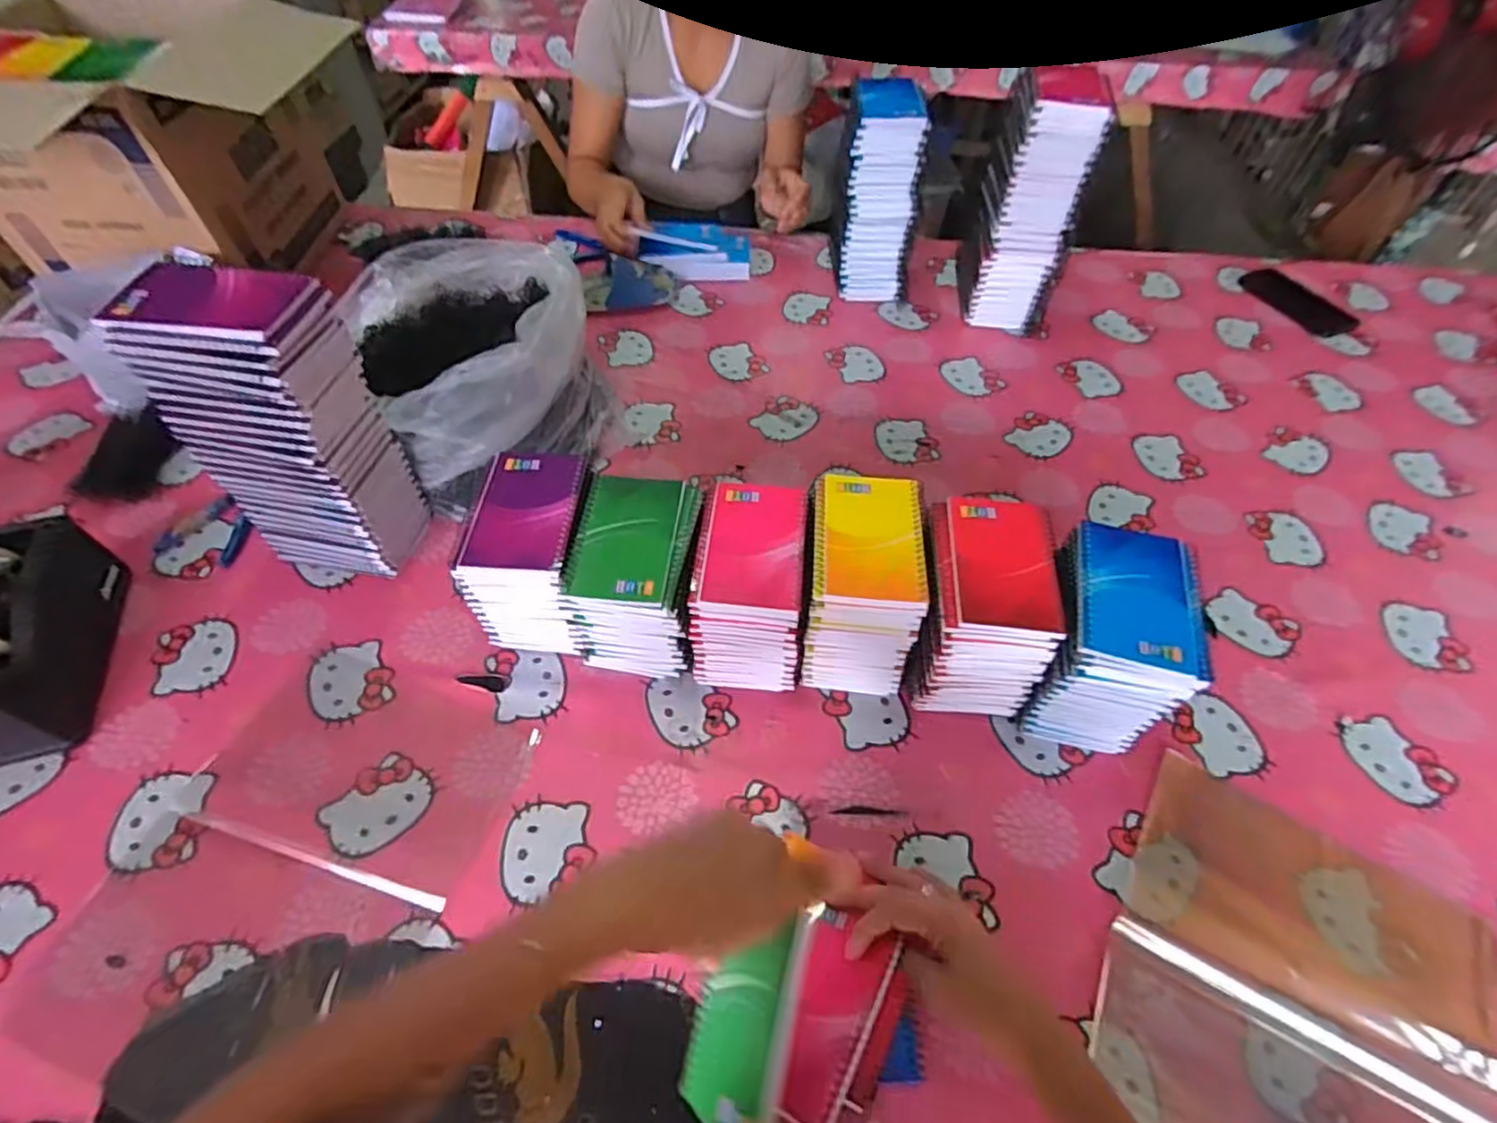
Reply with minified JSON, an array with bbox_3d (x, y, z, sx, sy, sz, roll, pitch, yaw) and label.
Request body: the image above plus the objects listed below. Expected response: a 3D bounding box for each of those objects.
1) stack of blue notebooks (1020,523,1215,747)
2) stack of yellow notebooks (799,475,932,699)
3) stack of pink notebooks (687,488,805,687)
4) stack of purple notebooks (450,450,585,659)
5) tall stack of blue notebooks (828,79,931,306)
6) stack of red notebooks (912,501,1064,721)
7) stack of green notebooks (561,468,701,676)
[{"bbox_3d":[0.296,0.068,0.585,0.104,0.156,0.136,12,53,7],"label":"stack of blue notebooks"},{"bbox_3d":[0.099,0.023,0.616,0.089,0.150,0.129,5,53,2],"label":"stack of yellow notebooks"},{"bbox_3d":[0.001,0.026,0.621,0.088,0.136,0.133,5,53,2],"label":"stack of pink notebooks"},{"bbox_3d":[-0.192,-0.002,0.630,0.095,0.148,0.129,6,53,3],"label":"stack of purple notebooks"},{"bbox_3d":[0.181,-0.510,0.961,0.114,0.250,0.115,5,53,2],"label":"tall stack of blue notebooks"},{"bbox_3d":[0.196,0.045,0.604,0.102,0.152,0.133,4,53,2],"label":"stack of red notebooks"},{"bbox_3d":[-0.097,0.019,0.620,0.104,0.143,0.131,7,53,4],"label":"stack of green notebooks"}]

